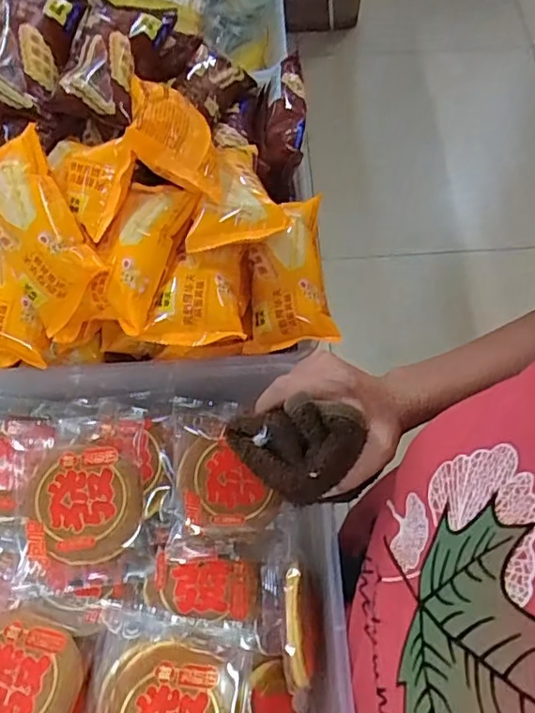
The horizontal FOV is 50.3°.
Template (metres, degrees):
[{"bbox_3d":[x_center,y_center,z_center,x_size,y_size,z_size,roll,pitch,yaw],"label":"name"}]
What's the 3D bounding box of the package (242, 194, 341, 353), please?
[{"bbox_3d":[0.010,-0.056,0.397,0.064,0.021,0.097,-8,92,14],"label":"package"}]

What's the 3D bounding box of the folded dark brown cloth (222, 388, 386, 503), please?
[{"bbox_3d":[0.012,0.048,0.315,0.071,0.046,0.049,31,69,12],"label":"folded dark brown cloth"}]

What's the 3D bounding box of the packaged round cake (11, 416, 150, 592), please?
[{"bbox_3d":[-0.121,0.090,0.374,0.073,0.015,0.115,4,66,1],"label":"packaged round cake"}]

